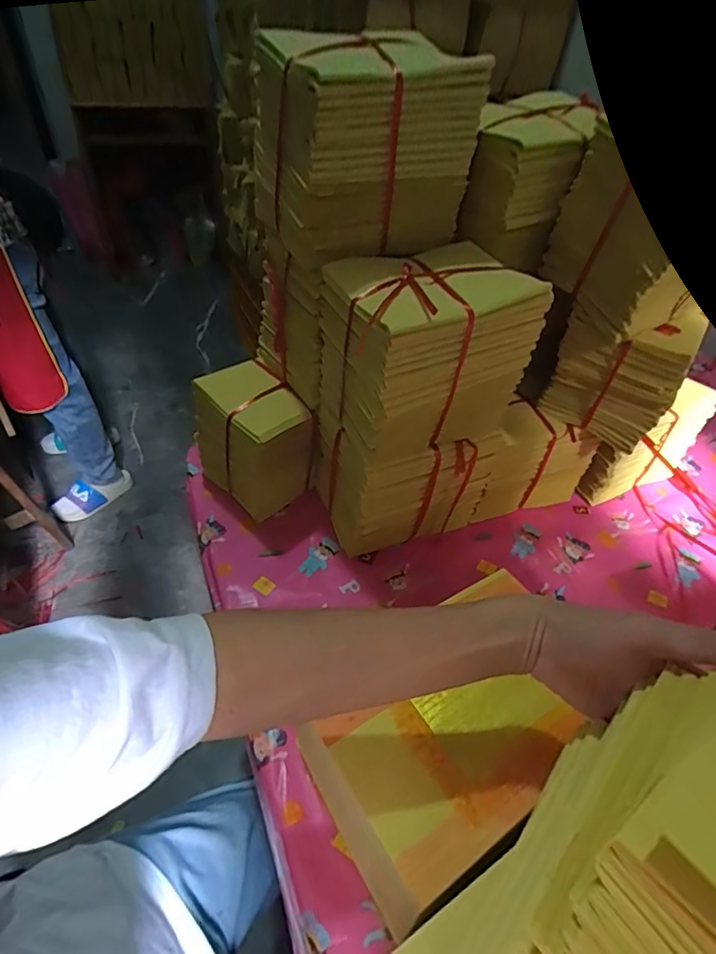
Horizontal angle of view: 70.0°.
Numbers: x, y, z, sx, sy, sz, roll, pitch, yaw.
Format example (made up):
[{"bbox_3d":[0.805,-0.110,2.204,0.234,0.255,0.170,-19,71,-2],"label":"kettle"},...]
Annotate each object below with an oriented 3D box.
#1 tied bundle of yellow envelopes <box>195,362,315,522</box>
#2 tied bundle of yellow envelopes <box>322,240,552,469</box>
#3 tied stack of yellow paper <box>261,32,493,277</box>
[{"bbox_3d":[-0.122,-0.042,0.609,0.125,0.141,0.089,33,50,25],"label":"tied bundle of yellow envelopes"},{"bbox_3d":[0.061,-0.120,0.489,0.166,0.149,0.127,-14,47,-20],"label":"tied bundle of yellow envelopes"},{"bbox_3d":[0.014,-0.278,0.449,0.166,0.152,0.080,-21,50,-25],"label":"tied stack of yellow paper"}]

